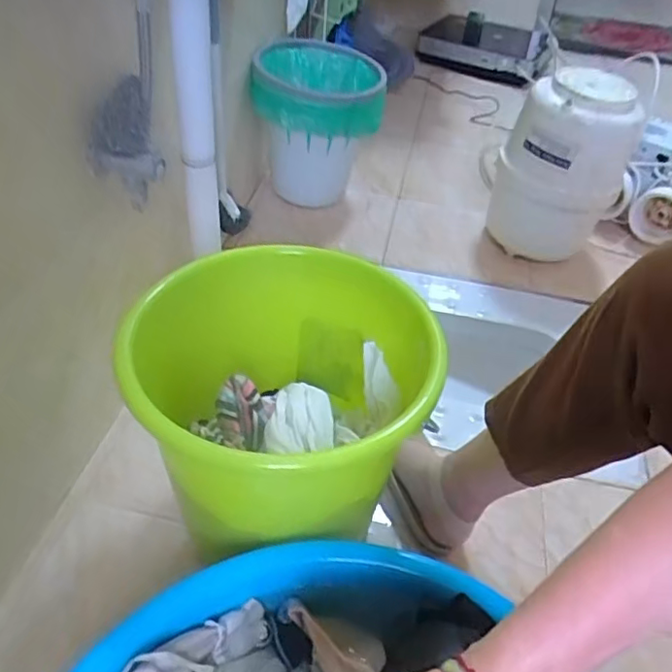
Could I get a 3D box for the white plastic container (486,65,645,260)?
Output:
[{"bbox_3d":[0.449,-0.324,1.201,0.212,0.368,0.249,27,48,22],"label":"white plastic container"}]

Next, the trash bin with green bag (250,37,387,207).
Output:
[{"bbox_3d":[-0.027,-0.437,1.313,0.249,0.312,0.284,12,44,7],"label":"trash bin with green bag"}]

